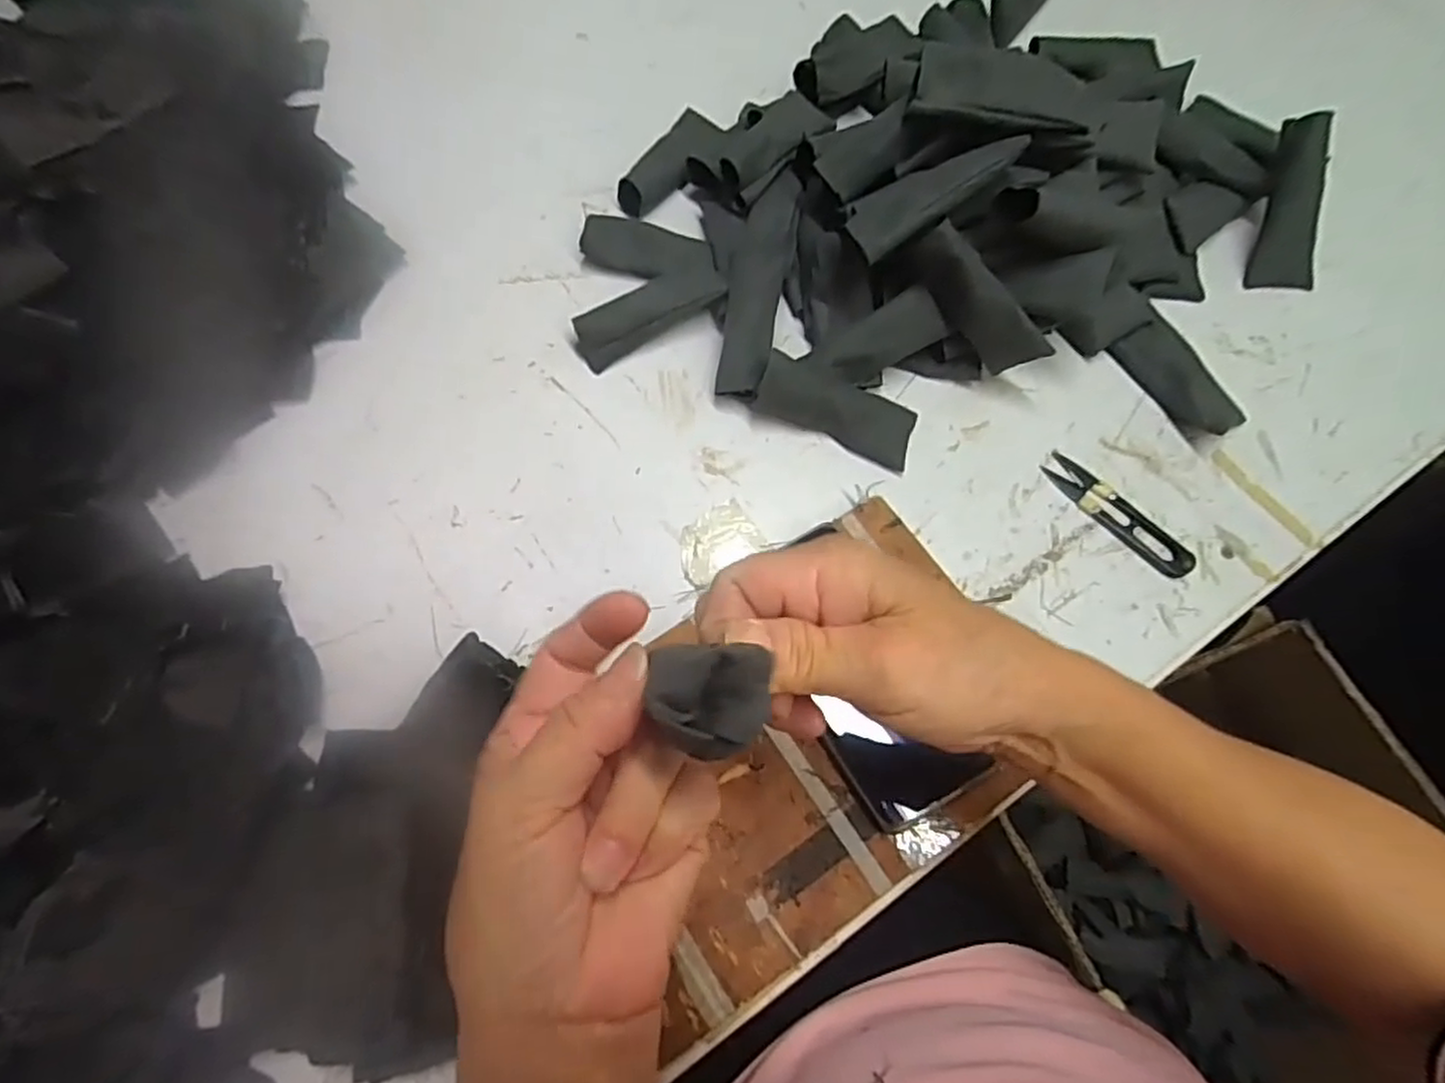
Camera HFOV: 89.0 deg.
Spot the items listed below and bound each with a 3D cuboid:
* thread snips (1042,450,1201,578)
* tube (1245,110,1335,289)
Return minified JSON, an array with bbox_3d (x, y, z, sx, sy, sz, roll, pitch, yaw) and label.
[{"bbox_3d":[0.241,-0.018,0.447,0.026,0.004,0.100,-41,72,-13],"label":"thread snips"},{"bbox_3d":[0.377,-0.222,0.485,0.040,0.020,0.103,-7,112,0],"label":"tube"}]

